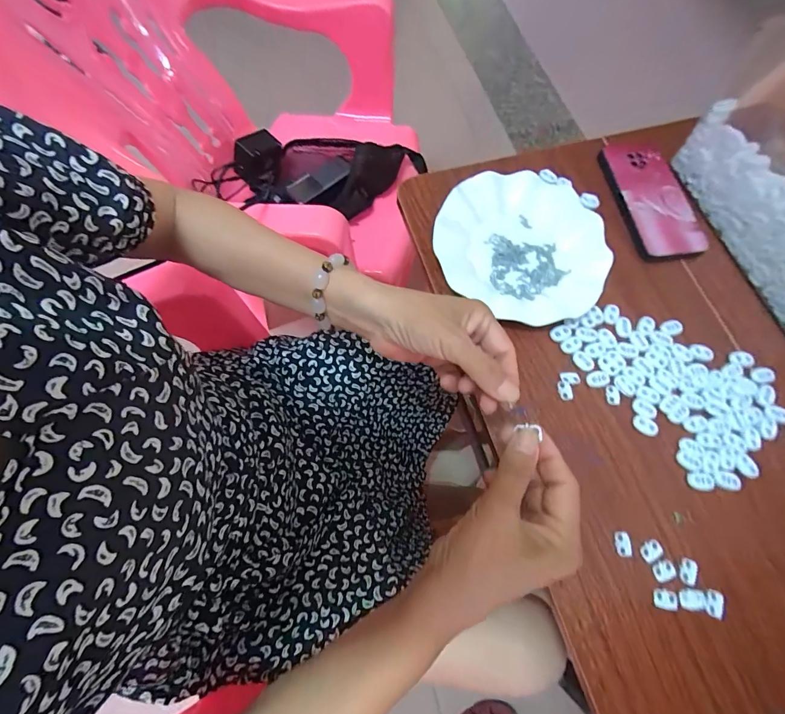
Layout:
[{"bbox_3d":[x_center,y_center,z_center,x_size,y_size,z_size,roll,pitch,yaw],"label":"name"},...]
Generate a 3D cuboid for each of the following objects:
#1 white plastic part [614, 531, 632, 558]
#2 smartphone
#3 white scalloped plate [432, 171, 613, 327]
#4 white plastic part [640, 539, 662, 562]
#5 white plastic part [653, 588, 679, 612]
[{"bbox_3d":[0.203,0.164,0.324,0.014,0.004,0.020,7,71,1],"label":"white plastic part"},{"bbox_3d":[0.317,-0.192,0.443,0.089,0.016,0.168,-4,68,-5],"label":"smartphone"},{"bbox_3d":[0.143,-0.127,0.402,0.183,0.019,0.176,0,71,-1],"label":"white scalloped plate"},{"bbox_3d":[0.227,0.170,0.323,0.020,0.004,0.014,-30,77,-9],"label":"white plastic part"},{"bbox_3d":[0.230,0.205,0.312,0.017,0.007,0.015,10,71,2],"label":"white plastic part"}]

